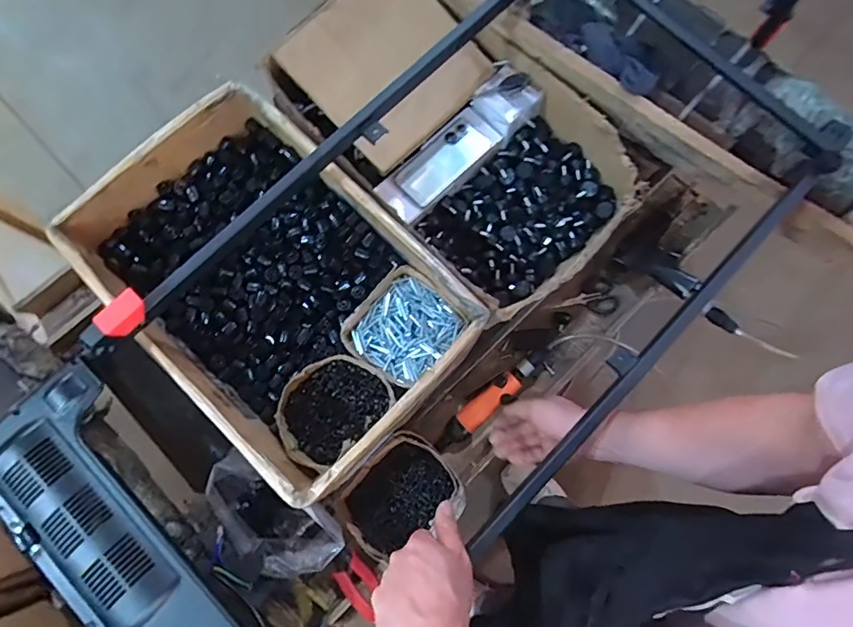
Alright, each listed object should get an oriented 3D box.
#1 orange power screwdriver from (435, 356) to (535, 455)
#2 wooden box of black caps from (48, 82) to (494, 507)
[{"bbox_3d":[0.099,0.144,0.790,0.187,0.039,0.043,-43,81,4],"label":"orange power screwdriver"},{"bbox_3d":[-0.216,-0.042,0.729,0.530,0.143,0.353,43,81,9],"label":"wooden box of black caps"}]

